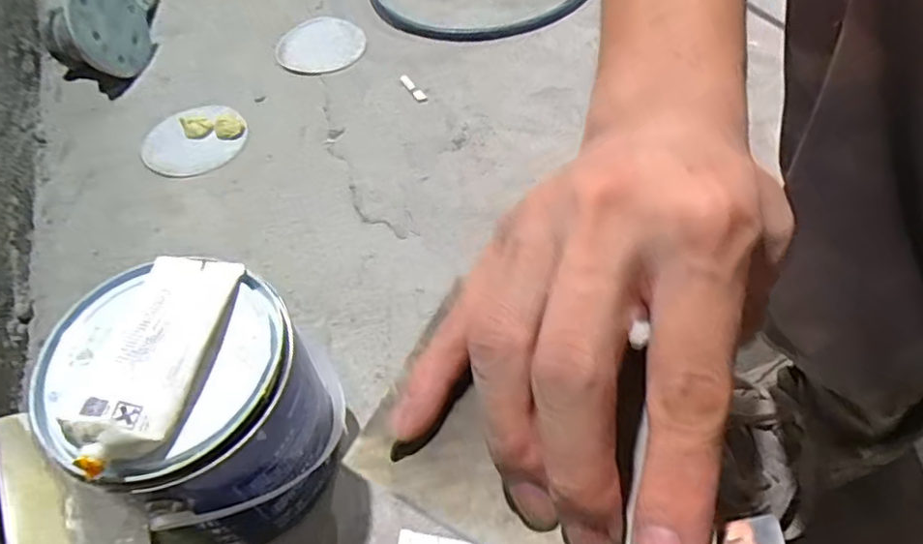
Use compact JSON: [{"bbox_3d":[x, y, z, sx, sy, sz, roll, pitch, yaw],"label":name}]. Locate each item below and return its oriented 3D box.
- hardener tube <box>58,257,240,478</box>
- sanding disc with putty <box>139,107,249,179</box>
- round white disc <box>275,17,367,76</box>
[{"bbox_3d":[-0.176,0.042,0.355,0.060,0.025,0.138,6,53,9],"label":"hardener tube"},{"bbox_3d":[-0.309,-0.153,0.725,0.115,0.010,0.104,-5,54,-2],"label":"sanding disc with putty"},{"bbox_3d":[-0.188,-0.301,0.834,0.115,0.005,0.116,-1,54,1],"label":"round white disc"}]

